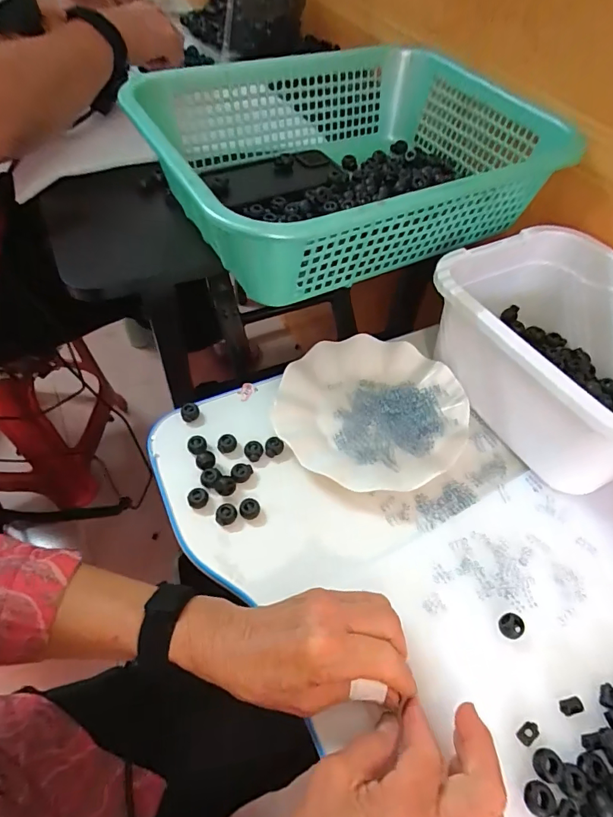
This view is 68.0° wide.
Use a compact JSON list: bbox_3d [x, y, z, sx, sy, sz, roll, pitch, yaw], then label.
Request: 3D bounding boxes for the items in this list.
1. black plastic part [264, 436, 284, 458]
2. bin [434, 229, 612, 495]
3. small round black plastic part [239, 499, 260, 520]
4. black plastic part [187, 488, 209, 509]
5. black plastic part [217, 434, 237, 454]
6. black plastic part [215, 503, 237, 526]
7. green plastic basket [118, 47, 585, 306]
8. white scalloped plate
[{"bbox_3d":[-0.030,0.037,0.431,0.017,0.012,0.016,-1,54,-5],"label":"black plastic part"},{"bbox_3d":[0.252,-0.056,0.433,0.189,0.110,0.260,-25,60,-17],"label":"bin"},{"bbox_3d":[-0.049,0.088,0.392,0.013,0.016,0.016,35,59,19],"label":"small round black plastic part"},{"bbox_3d":[-0.094,0.078,0.396,0.015,0.015,0.016,10,54,3],"label":"black plastic part"},{"bbox_3d":[-0.075,0.033,0.431,0.017,0.012,0.018,-1,54,2],"label":"black plastic part"},{"bbox_3d":[-0.068,0.092,0.389,0.019,0.015,0.015,-18,57,-16],"label":"black plastic part"},{"bbox_3d":[0.046,-0.259,0.465,0.396,0.105,0.293,-25,59,-20],"label":"green plastic basket"},{"bbox_3d":[0.064,0.000,0.451,0.176,0.019,0.176,2,54,-3],"label":"white scalloped plate"}]

